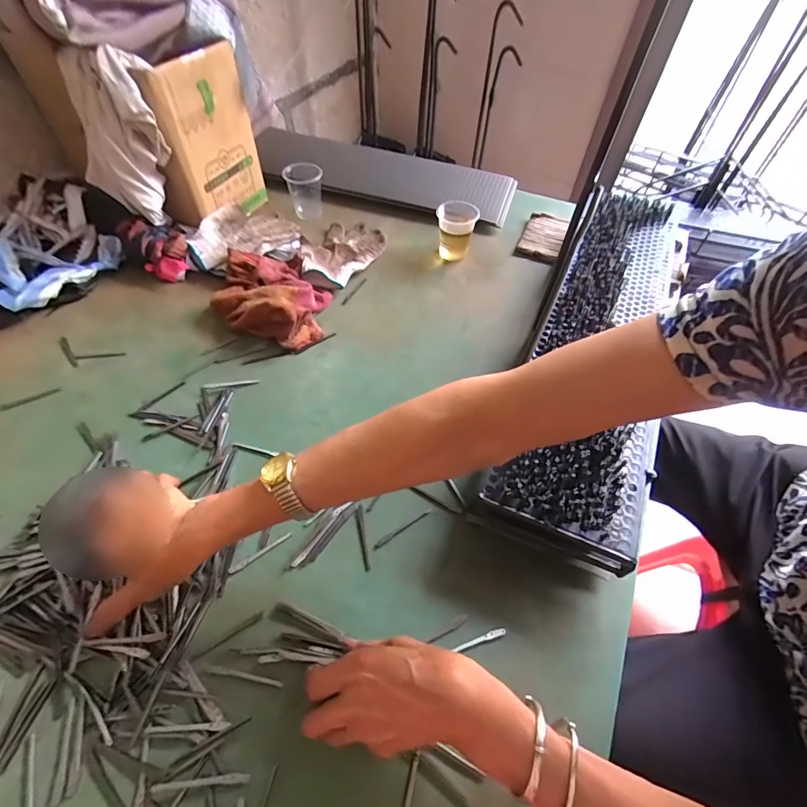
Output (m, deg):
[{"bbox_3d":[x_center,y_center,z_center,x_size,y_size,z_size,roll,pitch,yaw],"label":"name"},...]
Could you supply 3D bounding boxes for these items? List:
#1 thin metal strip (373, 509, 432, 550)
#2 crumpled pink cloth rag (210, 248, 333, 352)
[{"bbox_3d":[0.000,0.129,0.423,0.071,0.004,0.006,-27,59,-21],"label":"thin metal strip"},{"bbox_3d":[-0.196,-0.166,0.606,0.194,0.050,0.158,20,55,12],"label":"crumpled pink cloth rag"}]

